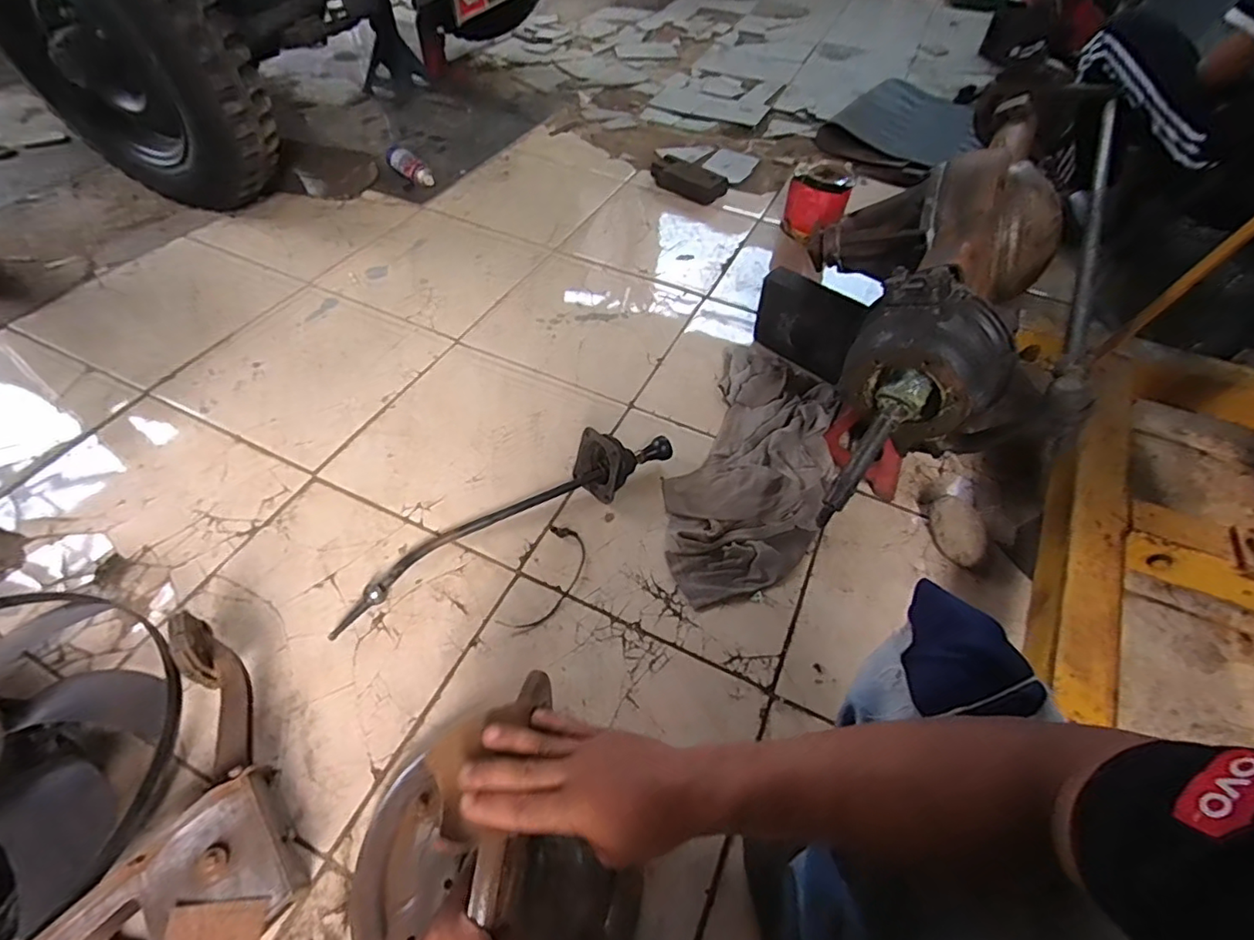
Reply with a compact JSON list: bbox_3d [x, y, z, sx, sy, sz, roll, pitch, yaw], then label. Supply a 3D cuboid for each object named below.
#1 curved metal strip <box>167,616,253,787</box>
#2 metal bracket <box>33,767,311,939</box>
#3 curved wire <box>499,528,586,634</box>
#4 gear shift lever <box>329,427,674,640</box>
[{"bbox_3d":[-0.489,0.261,0.687,0.054,0.063,0.201,-27,74,-21],"label":"curved metal strip"},{"bbox_3d":[-0.448,0.452,0.587,0.150,0.080,0.231,35,59,19],"label":"metal bracket"},{"bbox_3d":[-0.123,0.171,0.892,0.081,0.007,0.189,25,57,13],"label":"curved wire"},{"bbox_3d":[-0.181,0.068,0.908,0.589,0.094,0.117,-30,62,-23],"label":"gear shift lever"}]

